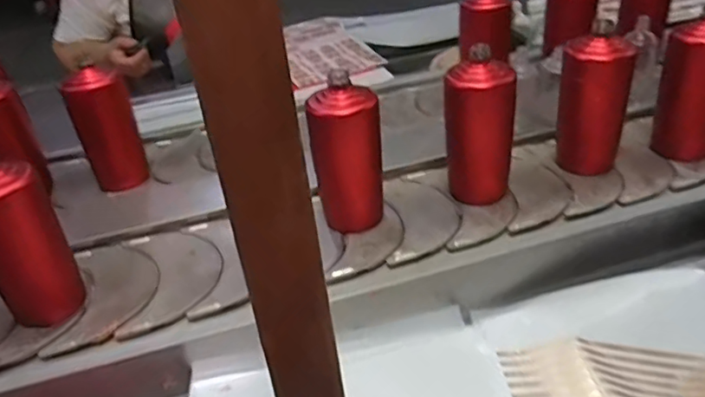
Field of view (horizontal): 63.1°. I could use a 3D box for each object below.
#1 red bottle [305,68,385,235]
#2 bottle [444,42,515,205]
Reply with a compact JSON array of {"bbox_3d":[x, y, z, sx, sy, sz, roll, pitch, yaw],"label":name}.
[{"bbox_3d":[-0.005,-0.046,0.683,0.071,0.180,0.067,-30,40,-31],"label":"red bottle"},{"bbox_3d":[0.157,-0.079,0.702,0.068,0.180,0.062,-27,39,-28],"label":"bottle"}]

